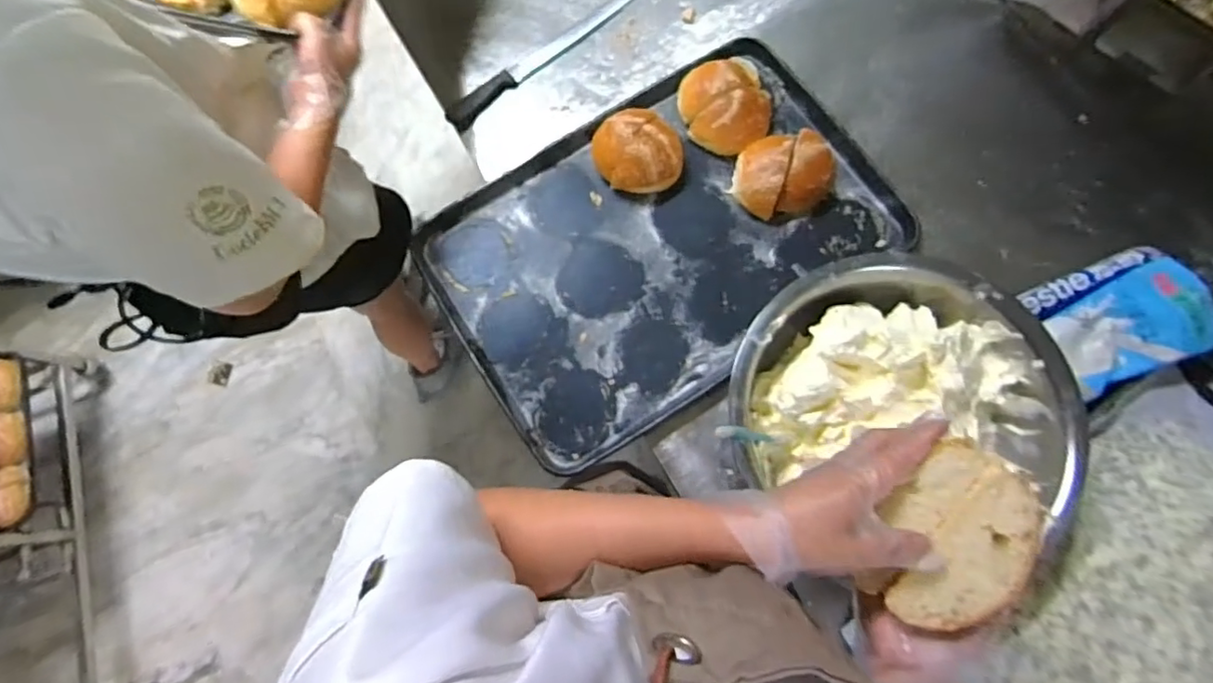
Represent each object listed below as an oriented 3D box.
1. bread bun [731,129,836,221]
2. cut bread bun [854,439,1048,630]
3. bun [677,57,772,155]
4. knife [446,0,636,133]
[{"bbox_3d":[0.248,-0.232,0.800,0.136,0.059,0.108,-3,79,-1],"label":"bread bun"},{"bbox_3d":[0.242,0.136,0.406,0.089,0.030,0.124,31,80,5],"label":"cut bread bun"},{"bbox_3d":[0.169,-0.340,0.823,0.120,0.052,0.128,0,79,0],"label":"bun"},{"bbox_3d":[-0.089,-0.437,0.887,0.357,0.018,0.028,-37,81,-7],"label":"knife"}]

